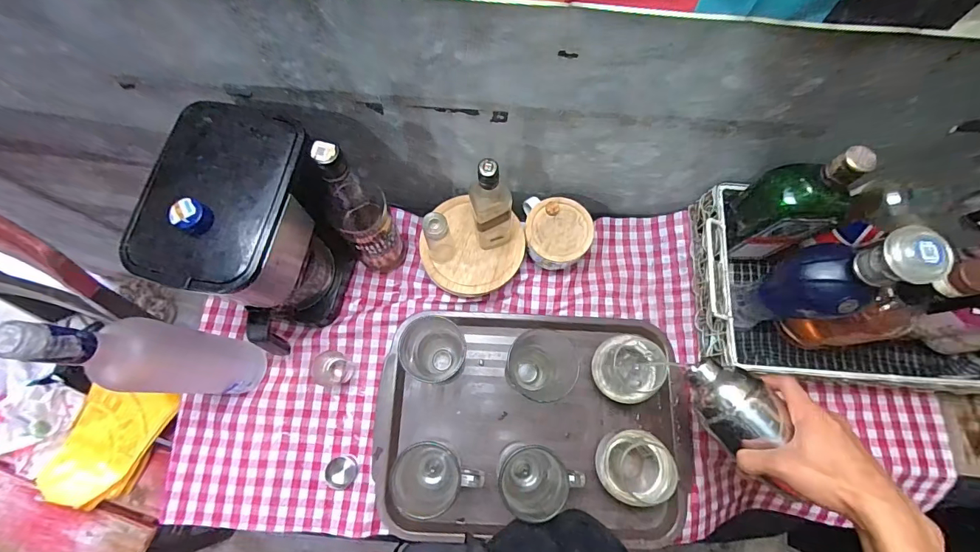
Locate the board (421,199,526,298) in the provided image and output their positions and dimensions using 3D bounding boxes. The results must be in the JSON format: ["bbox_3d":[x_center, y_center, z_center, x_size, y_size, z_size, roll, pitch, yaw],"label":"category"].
[{"bbox_3d":[-0.028,-0.042,0.616,0.147,0.025,0.137,1,74,-2],"label":"board"}]

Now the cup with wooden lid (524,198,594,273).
[{"bbox_3d":[0.100,-0.063,0.631,0.097,0.063,0.097,1,74,-2],"label":"cup with wooden lid"}]

